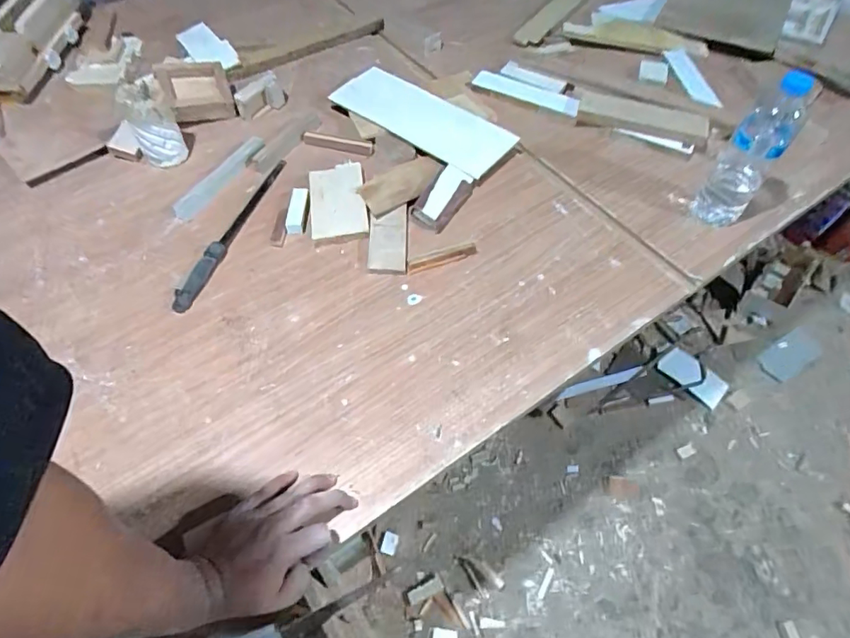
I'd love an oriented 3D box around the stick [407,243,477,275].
[{"bbox_3d":[0.024,-0.083,0.703,0.102,0.007,0.020,-16,59,-12],"label":"stick"}]

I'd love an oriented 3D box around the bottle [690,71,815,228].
[{"bbox_3d":[0.439,-0.222,0.686,0.075,0.200,0.065,33,62,19],"label":"bottle"}]

